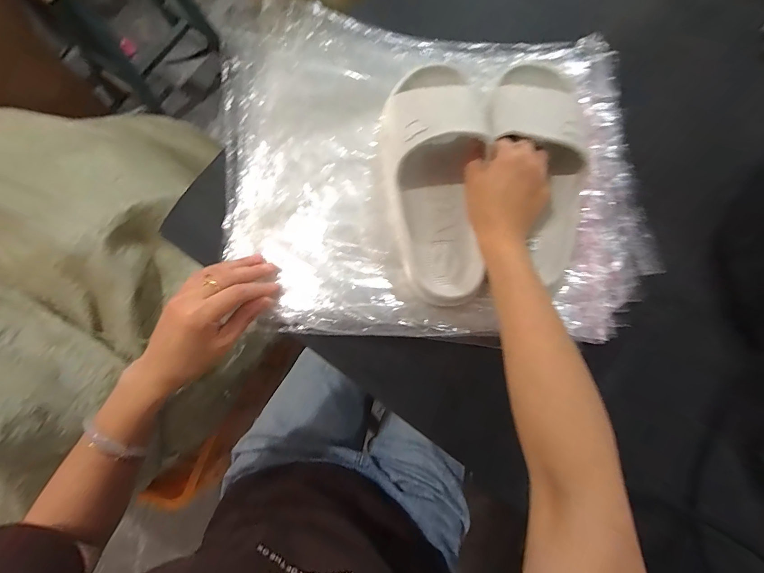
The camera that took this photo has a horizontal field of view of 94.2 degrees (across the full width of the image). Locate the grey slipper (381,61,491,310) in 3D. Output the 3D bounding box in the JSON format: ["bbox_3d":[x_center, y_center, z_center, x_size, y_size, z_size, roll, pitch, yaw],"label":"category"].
[{"bbox_3d":[0.059,-0.111,0.363,0.099,0.059,0.255,-3,84,-1],"label":"grey slipper"}]

